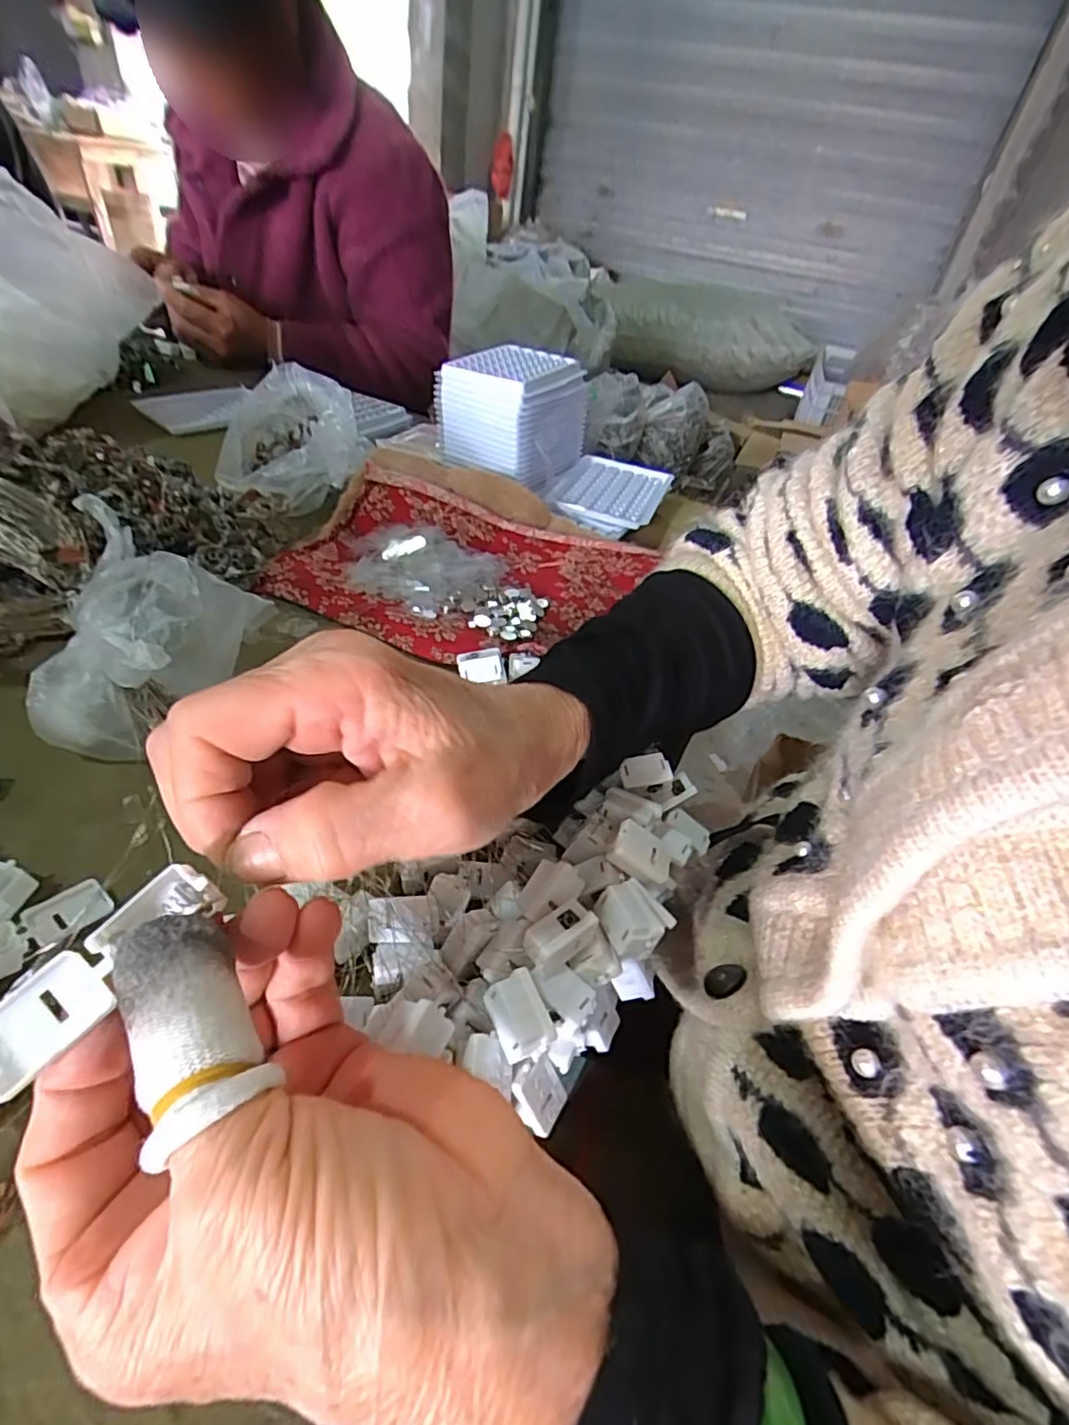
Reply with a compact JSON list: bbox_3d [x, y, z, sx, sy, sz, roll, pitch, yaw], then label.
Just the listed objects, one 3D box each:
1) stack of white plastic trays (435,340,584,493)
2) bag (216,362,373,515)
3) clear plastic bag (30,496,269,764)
[{"bbox_3d":[-0.017,-0.284,0.598,0.107,0.096,0.125,24,42,17],"label":"stack of white plastic trays"},{"bbox_3d":[-0.209,-0.233,0.535,0.119,0.074,0.134,1,41,-10],"label":"bag"},{"bbox_3d":[-0.212,-0.065,0.355,0.101,0.078,0.174,-6,42,-17],"label":"clear plastic bag"}]

